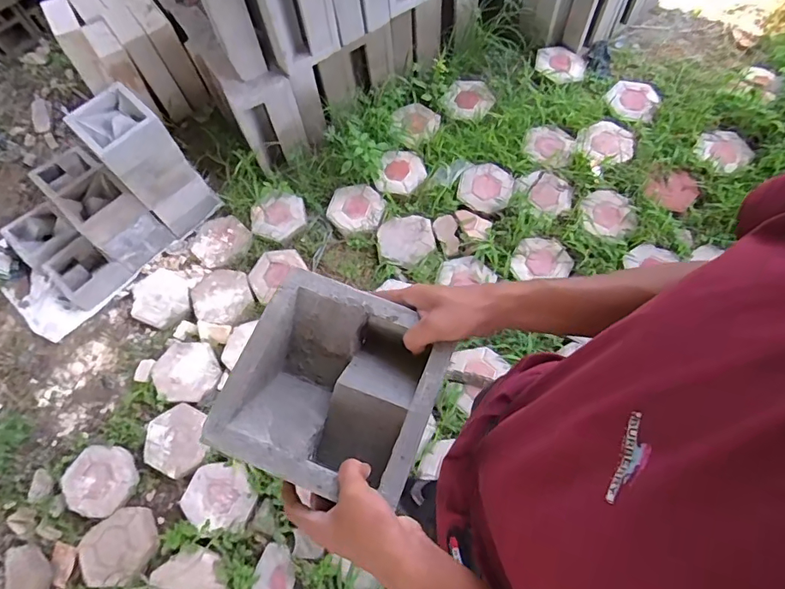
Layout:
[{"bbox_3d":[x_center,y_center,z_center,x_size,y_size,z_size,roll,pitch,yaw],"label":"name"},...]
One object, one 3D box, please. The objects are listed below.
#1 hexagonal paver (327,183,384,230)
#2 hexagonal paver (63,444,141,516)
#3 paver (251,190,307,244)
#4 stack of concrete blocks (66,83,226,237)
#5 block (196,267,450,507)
[{"bbox_3d":[-0.136,-0.323,1.787,0.207,0.040,0.196,17,70,12],"label":"hexagonal paver"},{"bbox_3d":[-0.883,0.560,1.455,0.211,0.040,0.209,-39,69,-11],"label":"hexagonal paver"},{"bbox_3d":[-0.424,-0.296,1.790,0.186,0.043,0.212,41,77,19],"label":"paver"},{"bbox_3d":[-0.813,-0.435,1.635,0.226,0.471,0.198,-42,71,-13],"label":"stack of concrete blocks"},{"bbox_3d":[-0.056,0.099,0.510,0.194,0.081,0.195,20,71,9],"label":"block"}]

